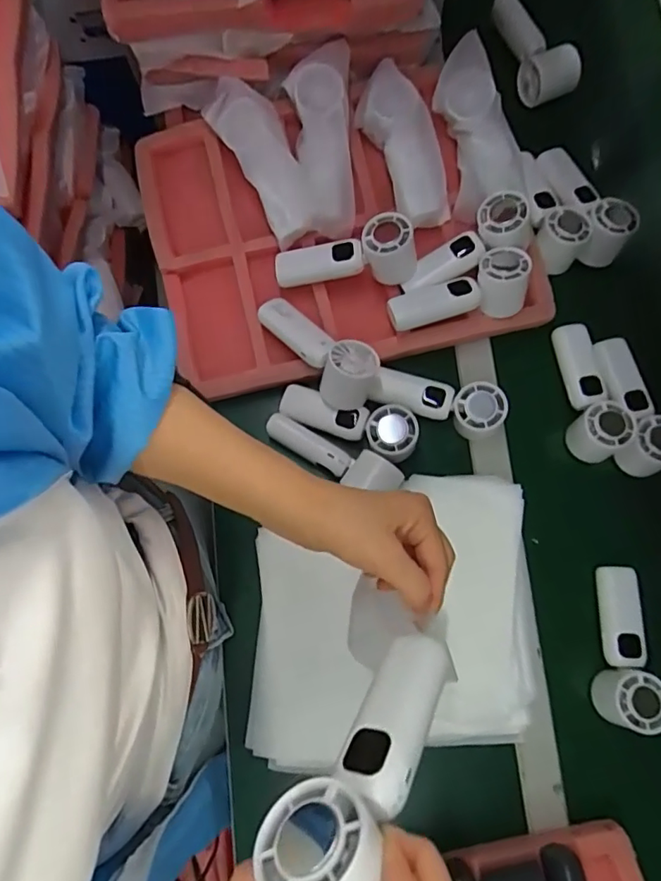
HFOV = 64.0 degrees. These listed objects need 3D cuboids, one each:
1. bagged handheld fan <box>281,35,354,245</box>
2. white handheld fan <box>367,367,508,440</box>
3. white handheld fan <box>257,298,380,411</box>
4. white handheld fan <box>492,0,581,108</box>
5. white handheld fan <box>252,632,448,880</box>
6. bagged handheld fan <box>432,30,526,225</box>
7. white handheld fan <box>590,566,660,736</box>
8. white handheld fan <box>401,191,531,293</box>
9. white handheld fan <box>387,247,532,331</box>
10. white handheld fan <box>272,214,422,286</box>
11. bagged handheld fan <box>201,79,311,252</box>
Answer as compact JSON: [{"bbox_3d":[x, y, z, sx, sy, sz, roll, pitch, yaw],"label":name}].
[{"bbox_3d":[-0.008,-0.338,0.596,0.067,0.049,0.201,-4,94,0],"label":"bagged handheld fan"},{"bbox_3d":[0.118,-0.046,0.584,0.142,0.055,0.048,18,80,4],"label":"white handheld fan"},{"bbox_3d":[-0.020,-0.096,0.568,0.149,0.051,0.067,31,82,6],"label":"white handheld fan"},{"bbox_3d":[0.257,-0.517,0.687,0.058,0.046,0.161,-23,80,-3],"label":"white handheld fan"},{"bbox_3d":[0.022,0.158,0.264,0.045,0.041,0.151,41,40,8],"label":"white handheld fan"},{"bbox_3d":[0.168,-0.354,0.608,0.074,0.038,0.183,-13,95,-1],"label":"bagged handheld fan"},{"bbox_3d":[0.302,0.214,0.553,0.054,0.059,0.152,3,67,2],"label":"white handheld fan"},{"bbox_3d":[0.148,-0.213,0.587,0.148,0.043,0.056,-28,80,15],"label":"white handheld fan"},{"bbox_3d":[0.139,-0.164,0.581,0.151,0.047,0.063,-8,79,0],"label":"white handheld fan"},{"bbox_3d":[0.016,-0.204,0.588,0.154,0.047,0.055,-5,79,13],"label":"white handheld fan"},{"bbox_3d":[-0.078,-0.321,0.608,0.070,0.043,0.189,-24,80,-3],"label":"bagged handheld fan"}]

